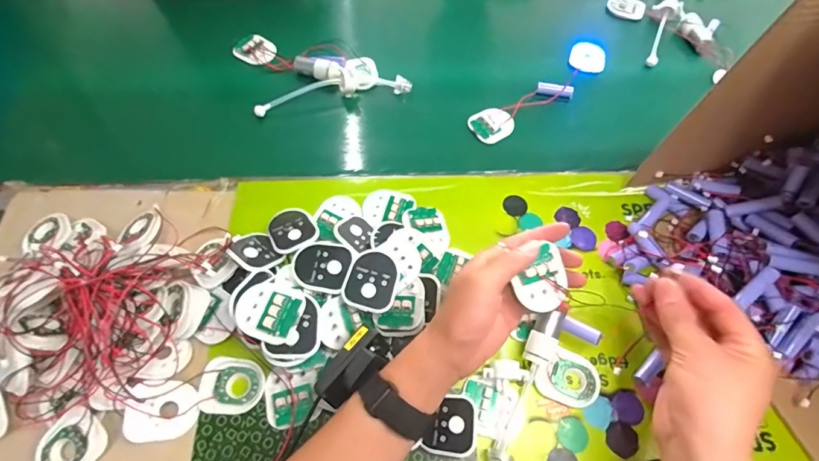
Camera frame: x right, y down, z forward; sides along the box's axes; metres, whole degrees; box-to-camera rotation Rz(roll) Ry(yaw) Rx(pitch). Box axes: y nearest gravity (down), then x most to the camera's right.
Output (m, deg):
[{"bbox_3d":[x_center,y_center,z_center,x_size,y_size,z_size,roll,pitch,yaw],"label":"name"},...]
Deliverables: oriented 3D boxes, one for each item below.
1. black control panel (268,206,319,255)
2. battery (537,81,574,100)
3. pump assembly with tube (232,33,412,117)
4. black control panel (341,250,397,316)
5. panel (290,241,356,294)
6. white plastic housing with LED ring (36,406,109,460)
[{"bbox_3d":[-0.126,-0.002,0.449,0.048,0.009,0.058,-23,64,-14],"label":"black control panel"},{"bbox_3d":[0.200,-0.192,0.573,0.050,0.010,0.016,8,61,3],"label":"battery"},{"bbox_3d":[-0.122,-0.228,0.577,0.217,0.033,0.137,-11,62,-8],"label":"pump assembly with tube"},{"bbox_3d":[-0.034,0.046,0.388,0.045,0.005,0.053,16,74,7],"label":"black control panel"},{"bbox_3d":[-0.082,0.033,0.398,0.055,0.009,0.048,14,68,1],"label":"panel"},{"bbox_3d":[-0.282,0.178,0.352,0.047,0.011,0.059,43,87,6],"label":"white plastic housing with LED ring"}]

